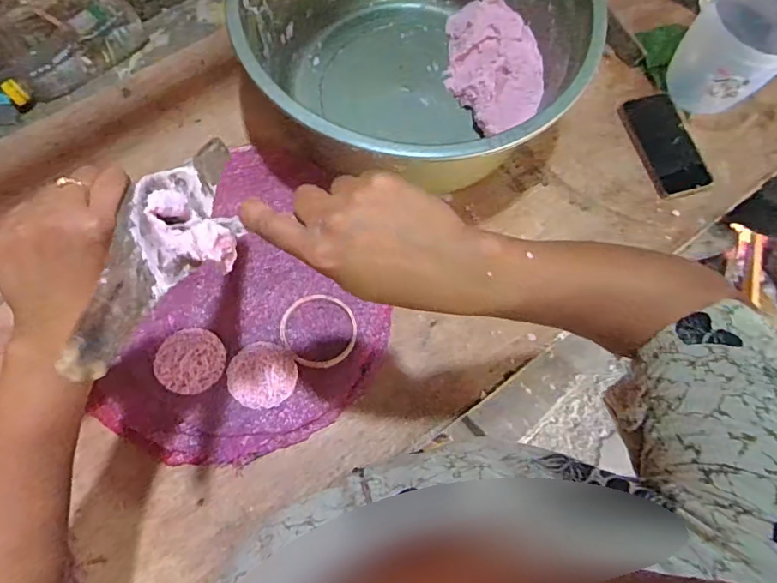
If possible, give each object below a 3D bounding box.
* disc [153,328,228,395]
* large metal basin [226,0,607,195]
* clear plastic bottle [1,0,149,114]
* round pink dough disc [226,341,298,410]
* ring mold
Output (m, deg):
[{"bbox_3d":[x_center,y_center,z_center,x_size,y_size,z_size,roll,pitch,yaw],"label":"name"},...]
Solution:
[{"bbox_3d":[-0.227,0.079,0.607,0.076,0.007,0.073,1,71,-2],"label":"disc"},{"bbox_3d":[0.036,-0.302,0.675,0.390,0.178,0.400,1,71,-2],"label":"large metal basin"},{"bbox_3d":[-0.487,-0.369,0.815,0.226,0.061,0.070,-38,76,-14],"label":"clear plastic bottle"},{"bbox_3d":[-0.145,0.095,0.606,0.076,0.007,0.073,1,71,-2],"label":"round pink dough disc"},{"bbox_3d":[-0.083,0.046,0.627,0.085,0.004,0.092,1,71,-2],"label":"ring mold"}]

